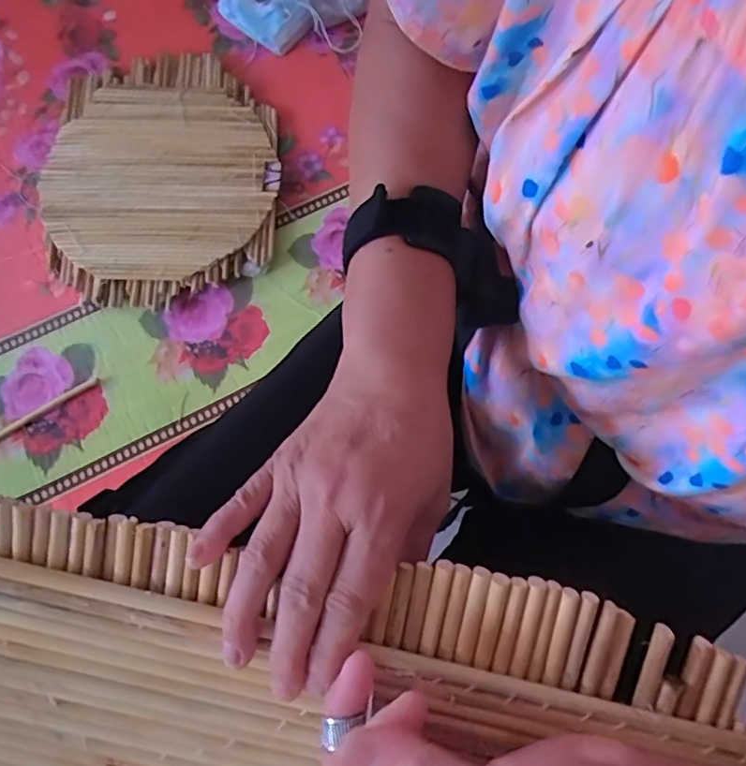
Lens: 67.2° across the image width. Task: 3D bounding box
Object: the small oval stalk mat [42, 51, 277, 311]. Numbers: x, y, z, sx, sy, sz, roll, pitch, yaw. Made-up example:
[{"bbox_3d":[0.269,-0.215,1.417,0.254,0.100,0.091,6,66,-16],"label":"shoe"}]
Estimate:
[{"bbox_3d":[-0.302,-0.293,0.794,0.307,0.022,0.386,-4,81,-2],"label":"small oval stalk mat"}]

